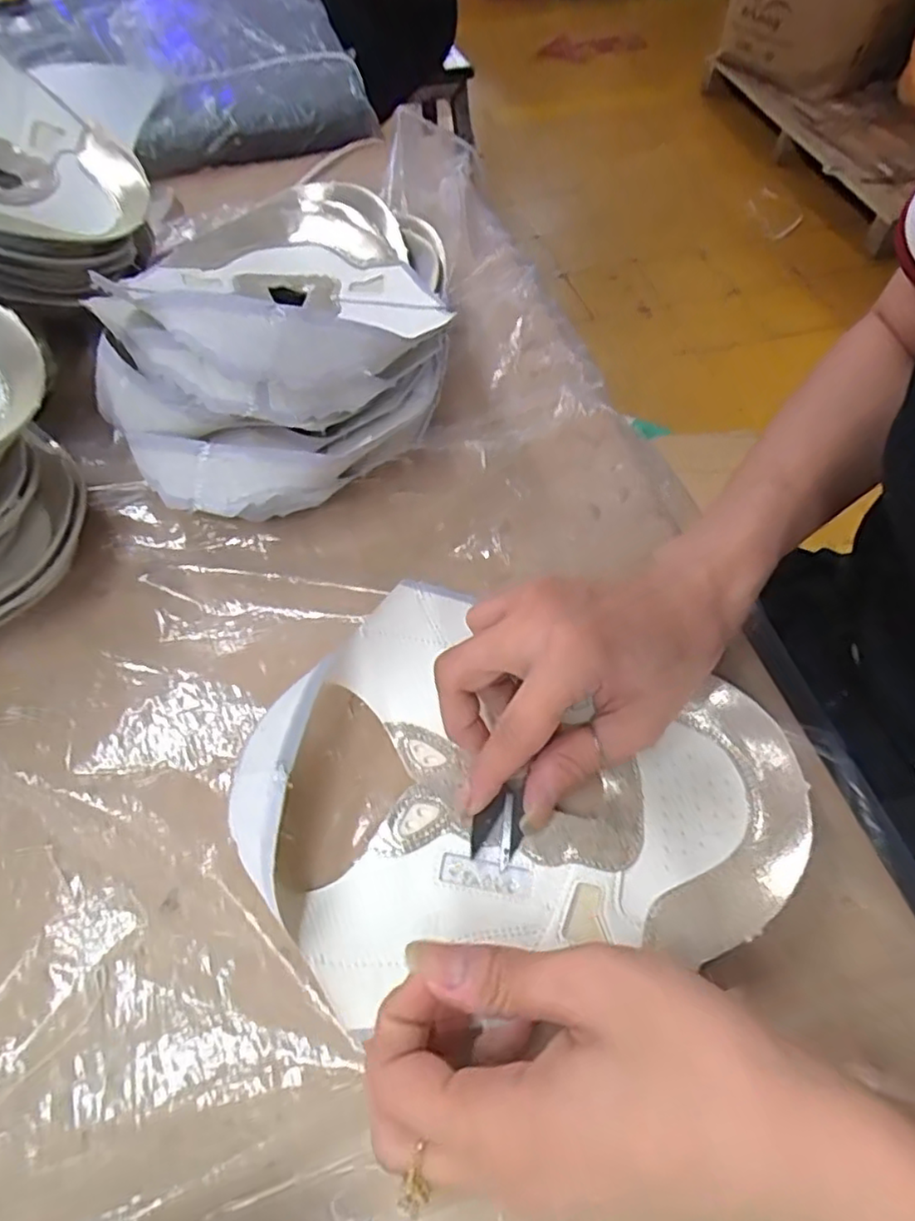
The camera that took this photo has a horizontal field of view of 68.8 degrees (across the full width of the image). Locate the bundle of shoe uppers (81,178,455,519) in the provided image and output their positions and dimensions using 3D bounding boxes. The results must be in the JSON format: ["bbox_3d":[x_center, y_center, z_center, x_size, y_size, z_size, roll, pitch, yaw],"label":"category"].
[{"bbox_3d":[-0.103,-0.173,0.382,0.187,0.110,0.259,0,58,0],"label":"bundle of shoe uppers"}]

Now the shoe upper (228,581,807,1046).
[{"bbox_3d":[0.021,0.061,0.277,0.214,0.032,0.161,-10,58,-7],"label":"shoe upper"}]

